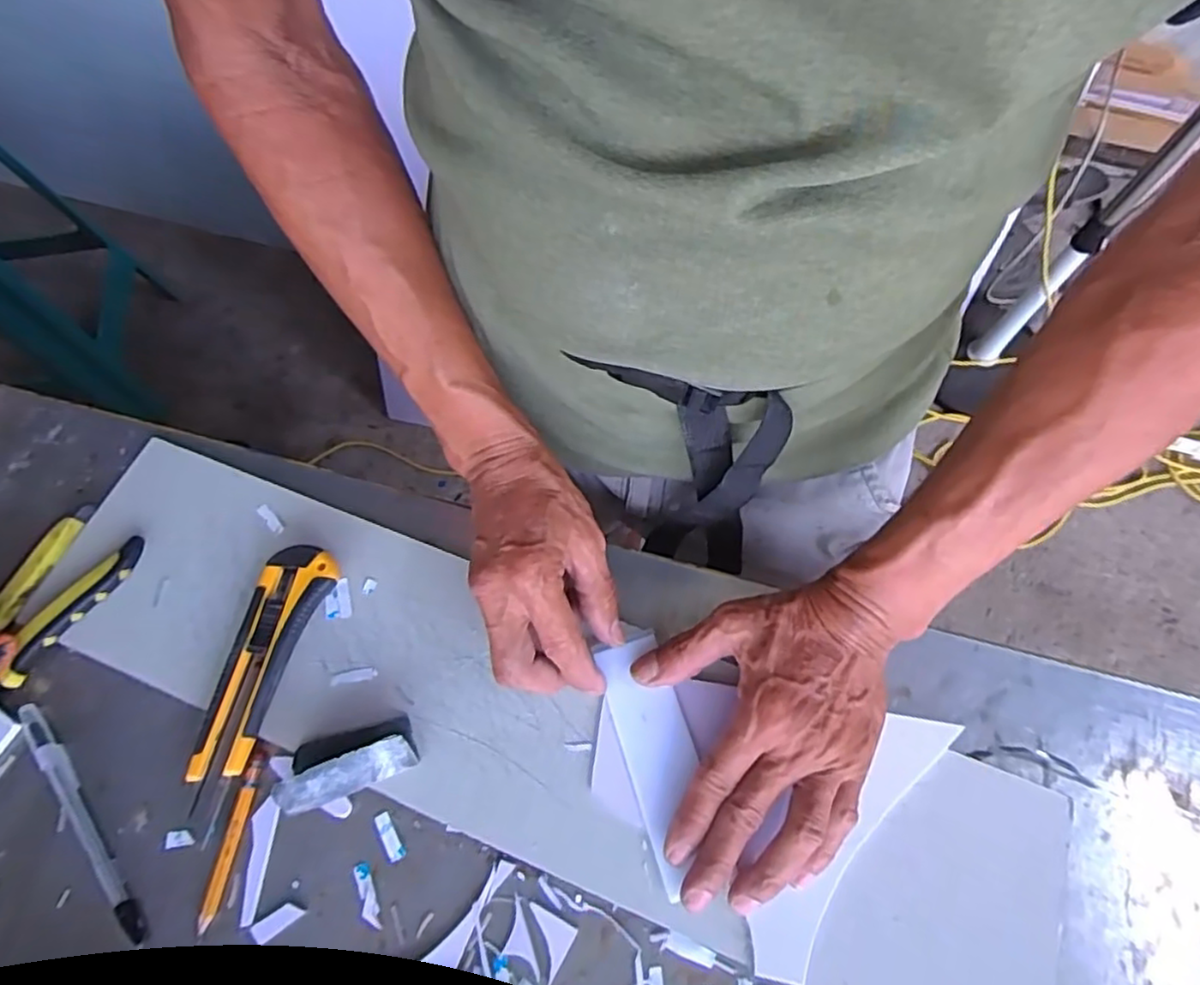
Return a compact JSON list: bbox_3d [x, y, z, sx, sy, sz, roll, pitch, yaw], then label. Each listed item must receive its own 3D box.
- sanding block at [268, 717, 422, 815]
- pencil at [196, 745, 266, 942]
[{"bbox_3d":[-0.139,0.147,0.367,0.071,0.026,0.033,-16,67,-7],"label":"sanding block"},{"bbox_3d":[-0.198,0.186,0.362,0.008,0.008,0.091,8,67,4],"label":"pencil"}]

